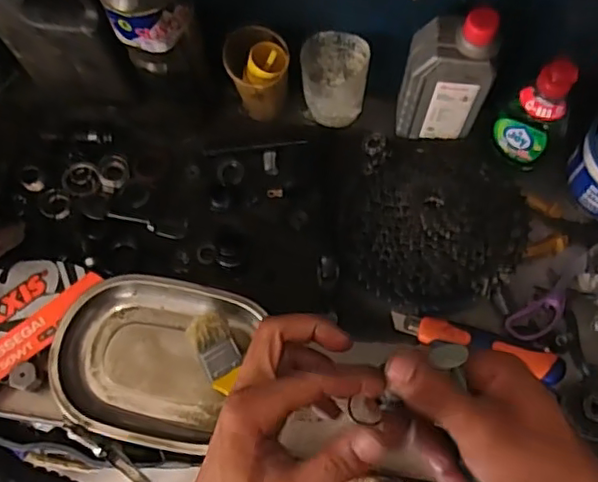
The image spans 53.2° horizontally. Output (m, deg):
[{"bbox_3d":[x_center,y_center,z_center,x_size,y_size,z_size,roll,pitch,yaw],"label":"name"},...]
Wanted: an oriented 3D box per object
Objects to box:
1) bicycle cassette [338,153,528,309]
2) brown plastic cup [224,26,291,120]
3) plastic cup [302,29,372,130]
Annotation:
[{"bbox_3d":[0.142,-0.025,0.619,0.186,0.039,0.187,8,67,6],"label":"bicycle cassette"},{"bbox_3d":[-0.044,-0.178,0.661,0.065,0.104,0.061,-1,67,2],"label":"brown plastic cup"},{"bbox_3d":[0.040,-0.178,0.663,0.069,0.087,0.064,-1,67,2],"label":"plastic cup"}]

